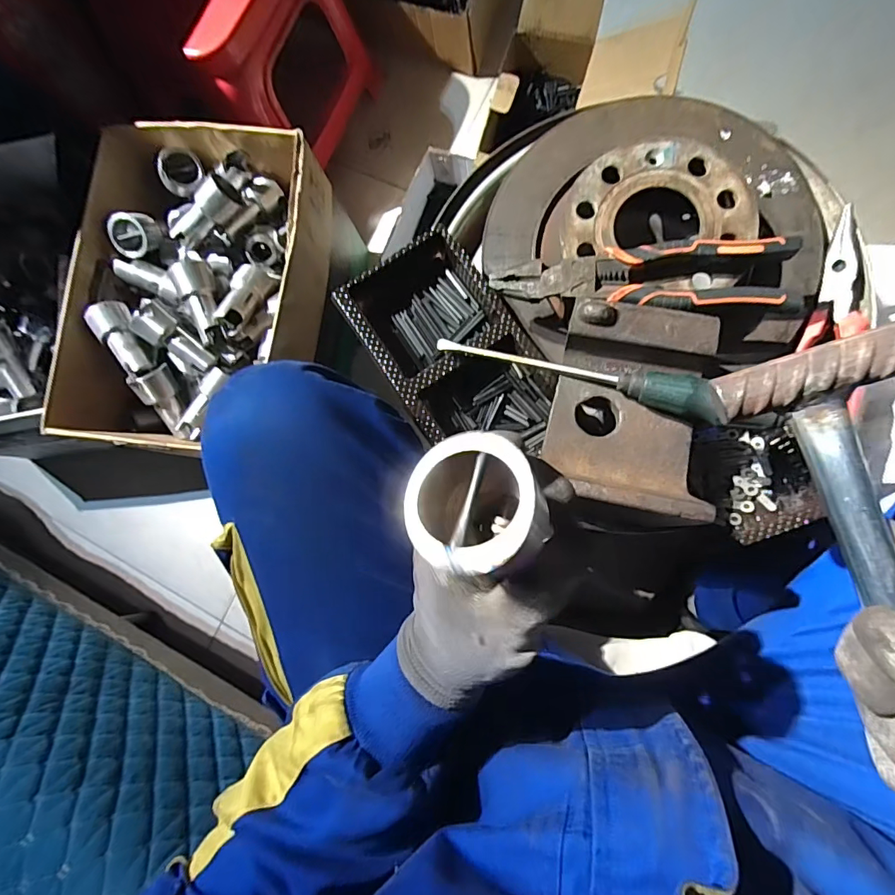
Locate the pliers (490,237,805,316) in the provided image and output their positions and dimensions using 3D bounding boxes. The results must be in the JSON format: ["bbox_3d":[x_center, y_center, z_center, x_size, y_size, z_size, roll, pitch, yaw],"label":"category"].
[{"bbox_3d":[0.146,-0.126,0.365,0.216,0.030,0.052,1,85,8],"label":"pliers"}]

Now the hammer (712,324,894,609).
[{"bbox_3d":[0.201,0.083,0.209,0.072,0.025,0.265,-16,87,6],"label":"hammer"}]

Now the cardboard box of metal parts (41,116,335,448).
[{"bbox_3d":[-0.308,-0.189,0.594,0.261,0.121,0.382,7,86,8],"label":"cardboard box of metal parts"}]

